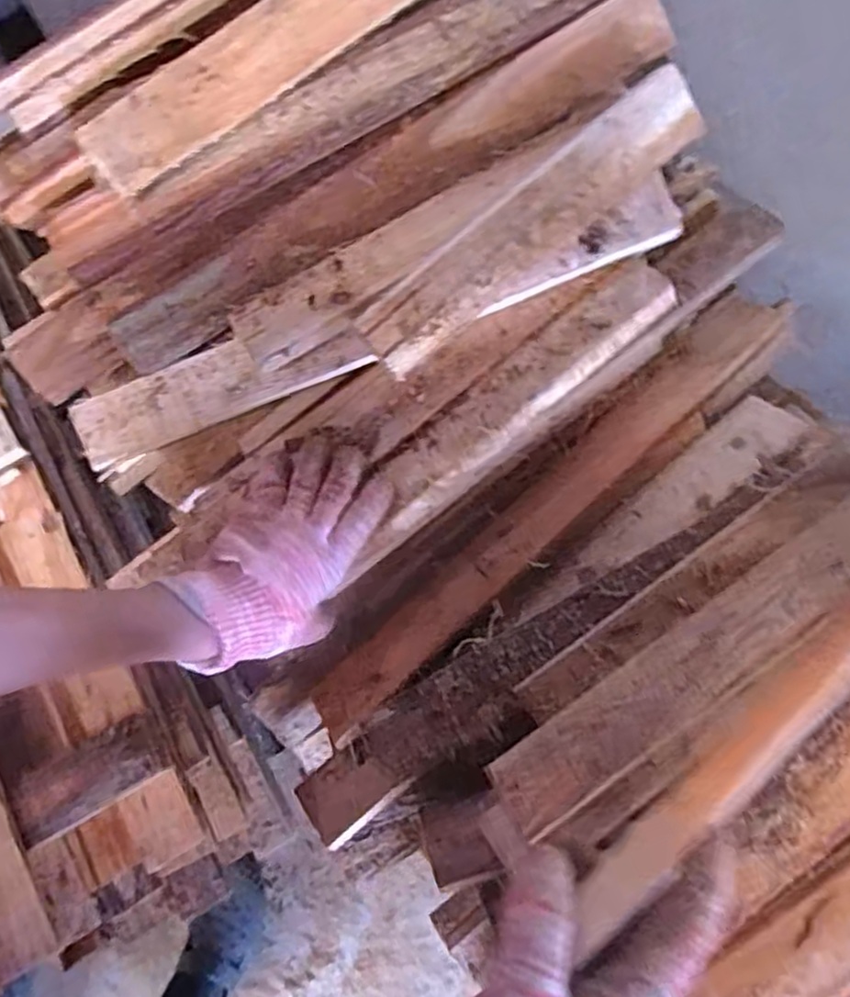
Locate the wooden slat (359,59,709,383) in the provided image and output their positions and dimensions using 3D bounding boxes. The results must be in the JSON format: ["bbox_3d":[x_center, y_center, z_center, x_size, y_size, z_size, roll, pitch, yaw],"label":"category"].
[{"bbox_3d":[0.079,-0.202,0.540,0.297,0.015,0.059,-40,116,0],"label":"wooden slat"}]

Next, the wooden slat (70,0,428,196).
[{"bbox_3d":[-0.046,-0.363,0.521,0.448,0.023,0.055,-34,106,-2],"label":"wooden slat"}]

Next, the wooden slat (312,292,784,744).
[{"bbox_3d":[0.103,0.004,0.582,0.485,0.032,0.048,-43,81,-7],"label":"wooden slat"}]

